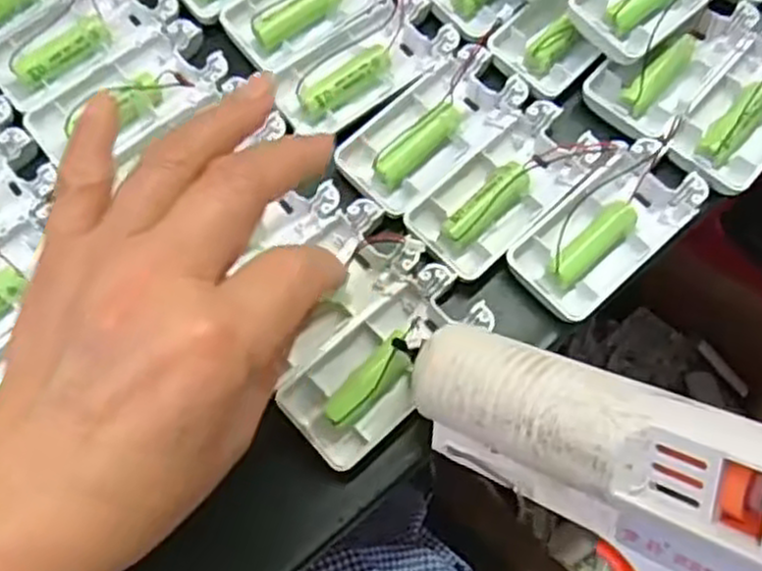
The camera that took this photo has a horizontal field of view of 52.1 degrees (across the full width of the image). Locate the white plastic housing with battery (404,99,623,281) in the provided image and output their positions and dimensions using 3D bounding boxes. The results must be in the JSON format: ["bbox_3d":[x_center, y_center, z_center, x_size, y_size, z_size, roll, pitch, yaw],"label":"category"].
[{"bbox_3d":[0.058,-0.045,0.365,0.096,0.015,0.047,-41,75,-11],"label":"white plastic housing with battery"}]

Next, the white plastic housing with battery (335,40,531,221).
[{"bbox_3d":[0.024,-0.075,0.375,0.048,0.014,0.092,42,78,14],"label":"white plastic housing with battery"}]

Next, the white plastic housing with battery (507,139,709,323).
[{"bbox_3d":[0.104,-0.025,0.359,0.094,0.017,0.045,-42,75,-11],"label":"white plastic housing with battery"}]

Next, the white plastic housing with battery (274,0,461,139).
[{"bbox_3d":[-0.007,-0.105,0.389,0.092,0.016,0.044,-37,74,-10],"label":"white plastic housing with battery"}]

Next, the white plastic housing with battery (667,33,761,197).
[{"bbox_3d":[0.180,-0.084,0.379,0.043,0.017,0.095,40,77,14],"label":"white plastic housing with battery"}]

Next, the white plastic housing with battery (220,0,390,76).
[{"bbox_3d":[-0.032,-0.145,0.401,0.092,0.017,0.046,-36,74,-10],"label":"white plastic housing with battery"}]

